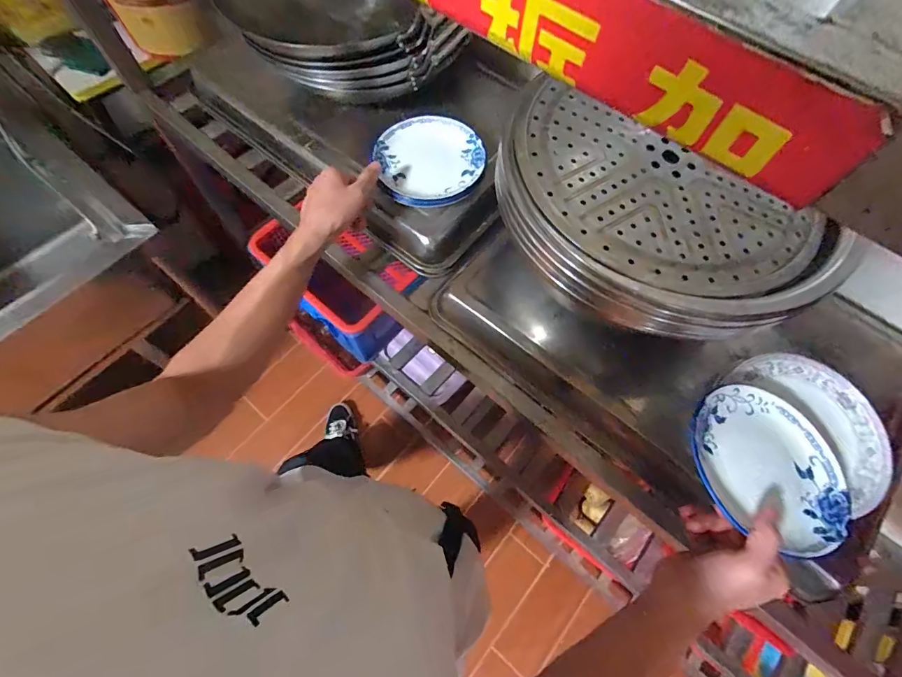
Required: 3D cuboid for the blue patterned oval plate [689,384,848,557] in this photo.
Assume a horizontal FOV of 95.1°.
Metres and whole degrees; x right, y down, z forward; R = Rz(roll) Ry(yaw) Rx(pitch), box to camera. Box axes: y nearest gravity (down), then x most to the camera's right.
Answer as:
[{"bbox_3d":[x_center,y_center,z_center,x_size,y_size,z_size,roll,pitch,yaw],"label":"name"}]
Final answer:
[{"bbox_3d":[0.309,0.120,0.399,0.147,0.028,0.151,-24,69,-12],"label":"blue patterned oval plate"}]

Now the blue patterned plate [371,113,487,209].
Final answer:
[{"bbox_3d":[-0.028,-0.249,0.574,0.147,0.019,0.145,1,66,-1],"label":"blue patterned plate"}]

